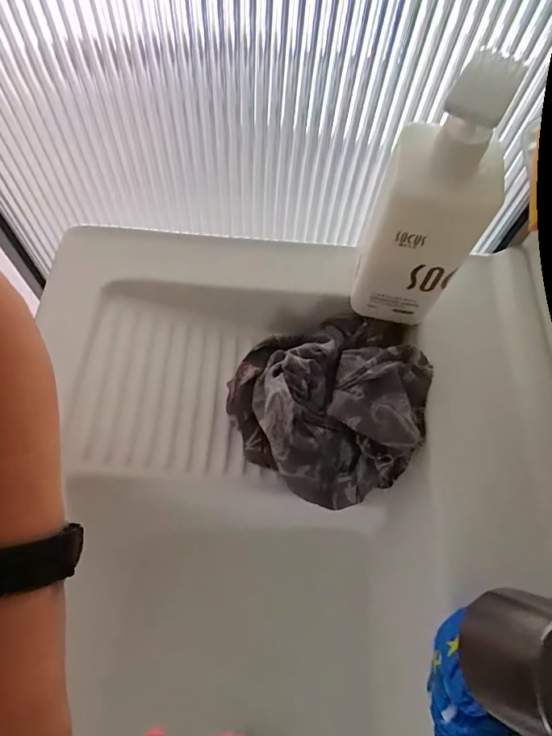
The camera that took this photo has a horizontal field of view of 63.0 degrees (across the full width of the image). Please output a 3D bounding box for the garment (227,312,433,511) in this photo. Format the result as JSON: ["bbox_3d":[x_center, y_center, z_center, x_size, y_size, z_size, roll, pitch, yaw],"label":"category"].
[{"bbox_3d":[0.053,0.033,0.434,0.177,0.067,0.175,1,64,-2],"label":"garment"}]

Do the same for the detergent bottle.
[{"bbox_3d":[0.122,-0.128,0.356,0.081,0.227,0.067,17,64,5],"label":"detergent bottle"}]

